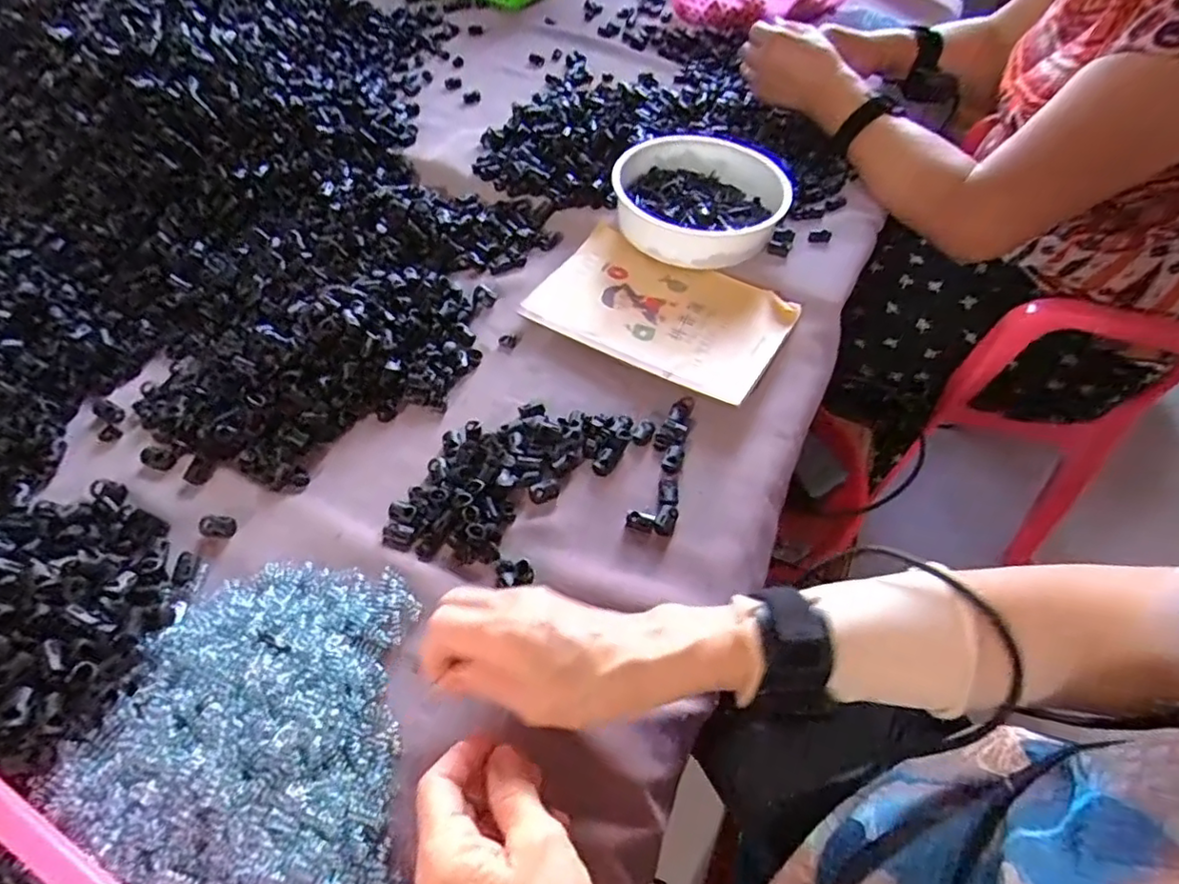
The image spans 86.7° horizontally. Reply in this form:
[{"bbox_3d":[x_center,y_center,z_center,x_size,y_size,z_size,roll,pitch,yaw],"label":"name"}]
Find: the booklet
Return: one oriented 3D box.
[{"bbox_3d":[0.064,-0.115,0.543,0.201,0.013,0.140,27,56,16],"label":"booklet"}]

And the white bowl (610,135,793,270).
[{"bbox_3d":[0.104,-0.233,0.601,0.155,0.048,0.163,2,53,-2],"label":"white bowl"}]

